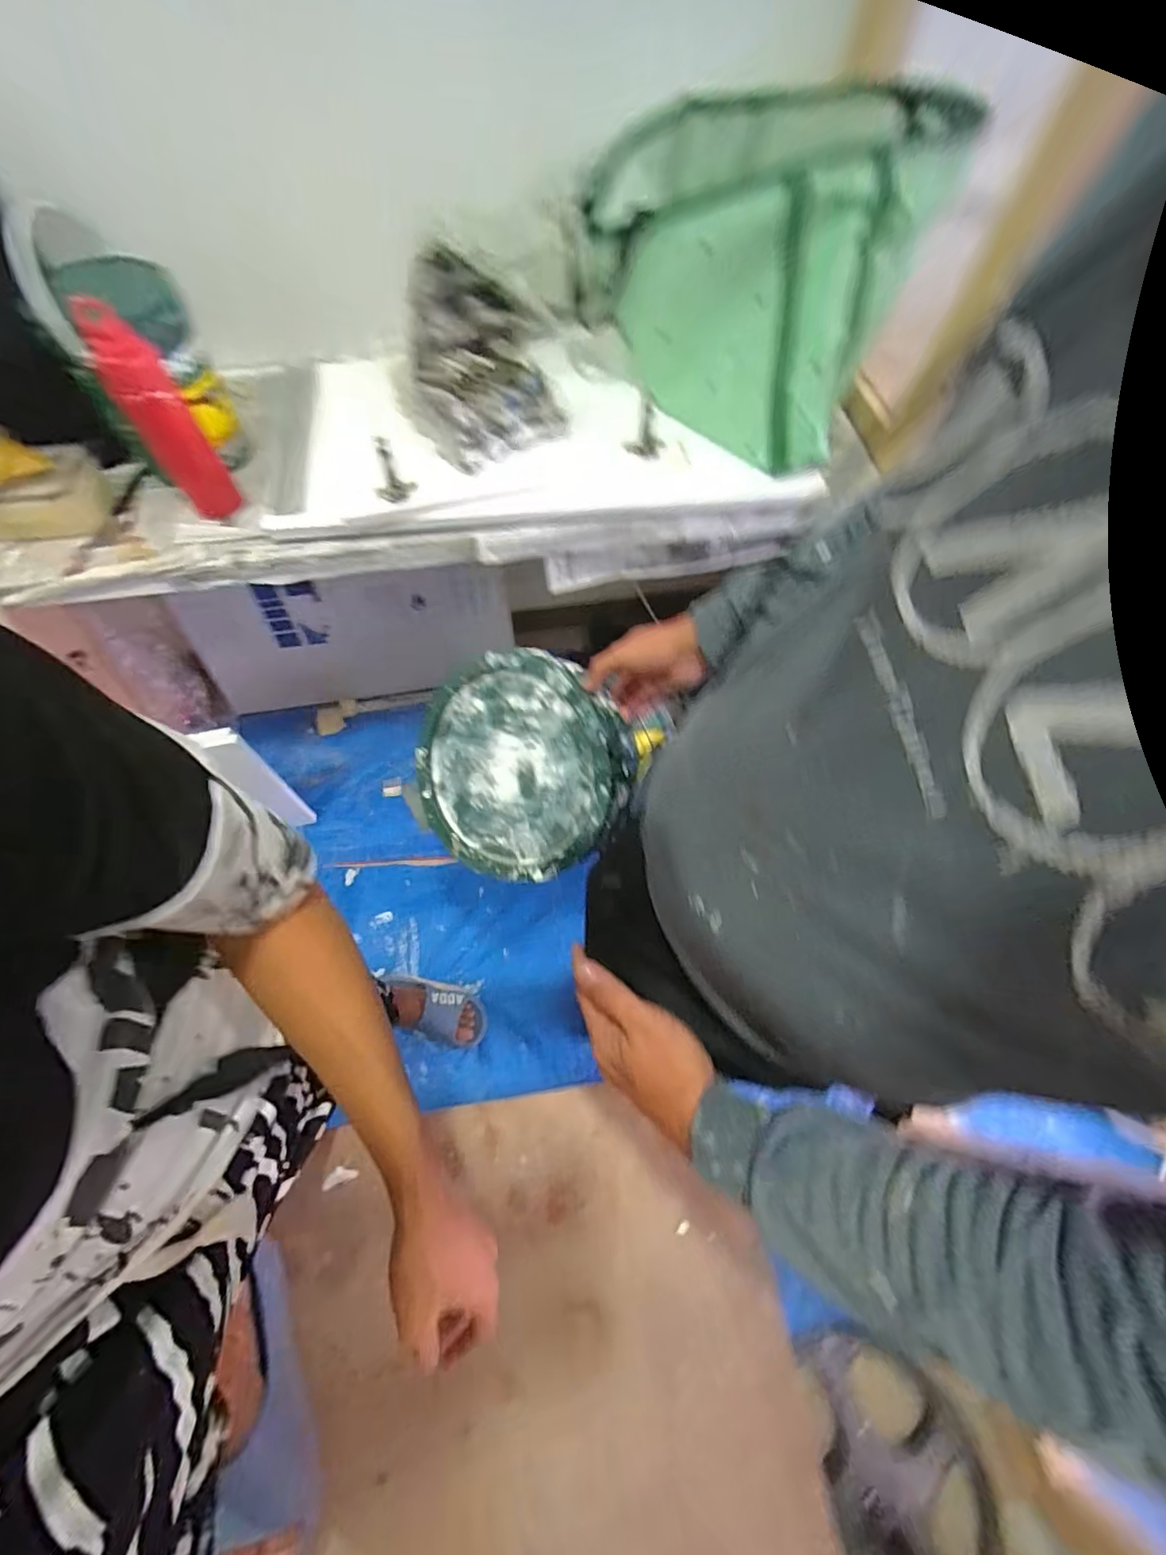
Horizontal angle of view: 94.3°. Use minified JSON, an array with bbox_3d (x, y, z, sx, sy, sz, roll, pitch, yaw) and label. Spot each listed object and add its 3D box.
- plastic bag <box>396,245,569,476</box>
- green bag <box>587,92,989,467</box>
[{"bbox_3d":[-0.147,-0.581,0.760,0.229,0.164,0.222,-16,69,-9],"label":"plastic bag"},{"bbox_3d":[0.211,-0.690,0.788,0.445,0.354,0.257,21,68,6],"label":"green bag"}]

